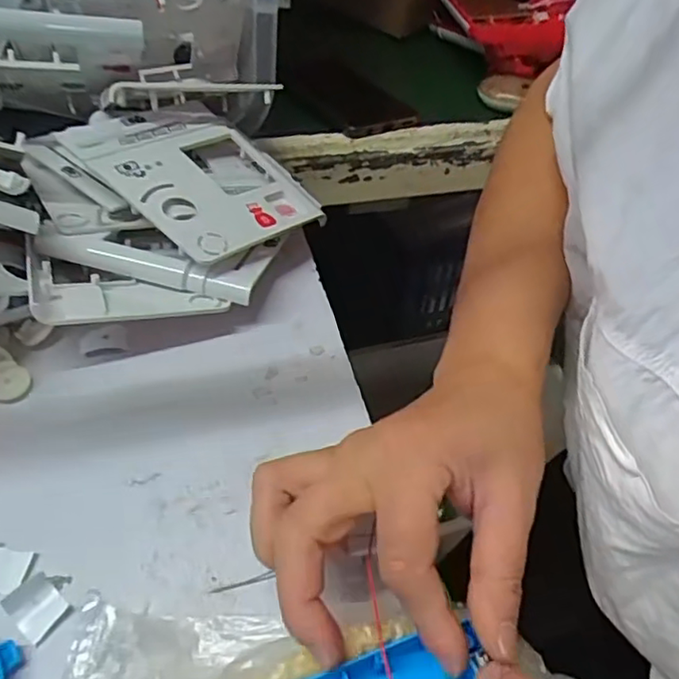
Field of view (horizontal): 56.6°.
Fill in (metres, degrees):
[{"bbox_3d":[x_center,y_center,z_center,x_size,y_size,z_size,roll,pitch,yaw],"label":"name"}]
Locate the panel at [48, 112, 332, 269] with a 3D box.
[{"bbox_3d":[-0.096,-0.115,0.431,0.146,0.013,0.121,44,48,17],"label":"panel"}]

